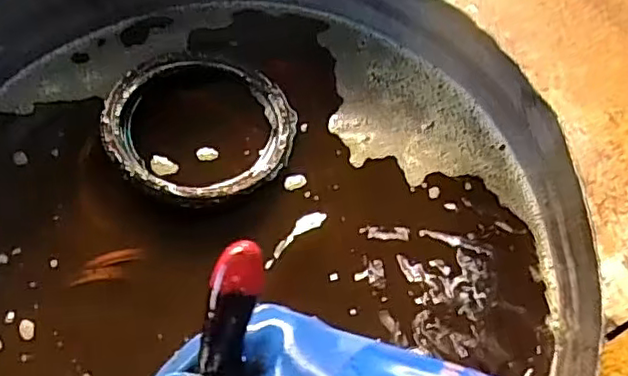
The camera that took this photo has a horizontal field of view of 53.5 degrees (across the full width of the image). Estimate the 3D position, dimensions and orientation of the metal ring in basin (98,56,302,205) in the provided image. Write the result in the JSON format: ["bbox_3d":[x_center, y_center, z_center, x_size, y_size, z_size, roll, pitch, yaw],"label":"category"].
[{"bbox_3d":[-0.104,-0.061,0.562,0.160,0.036,0.169,-1,62,1],"label":"metal ring in basin"}]

